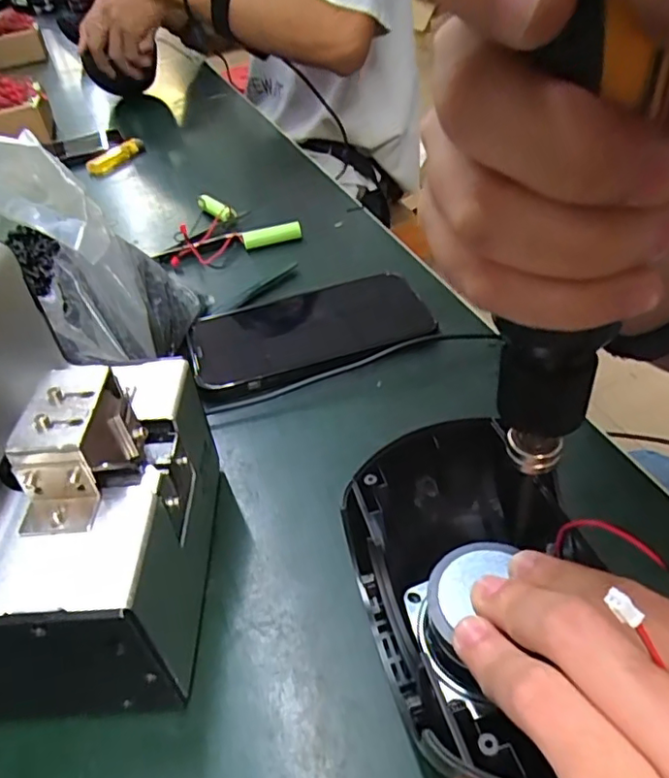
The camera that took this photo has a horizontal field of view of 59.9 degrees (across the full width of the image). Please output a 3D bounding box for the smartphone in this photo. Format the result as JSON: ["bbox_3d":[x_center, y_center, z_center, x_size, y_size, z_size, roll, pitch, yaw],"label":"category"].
[{"bbox_3d":[-0.018,-0.041,0.395,0.155,0.012,0.083,-14,43,-8],"label":"smartphone"}]

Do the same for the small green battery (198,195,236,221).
[{"bbox_3d":[-0.111,-0.172,0.548,0.018,0.012,0.048,-31,46,-23],"label":"small green battery"}]

